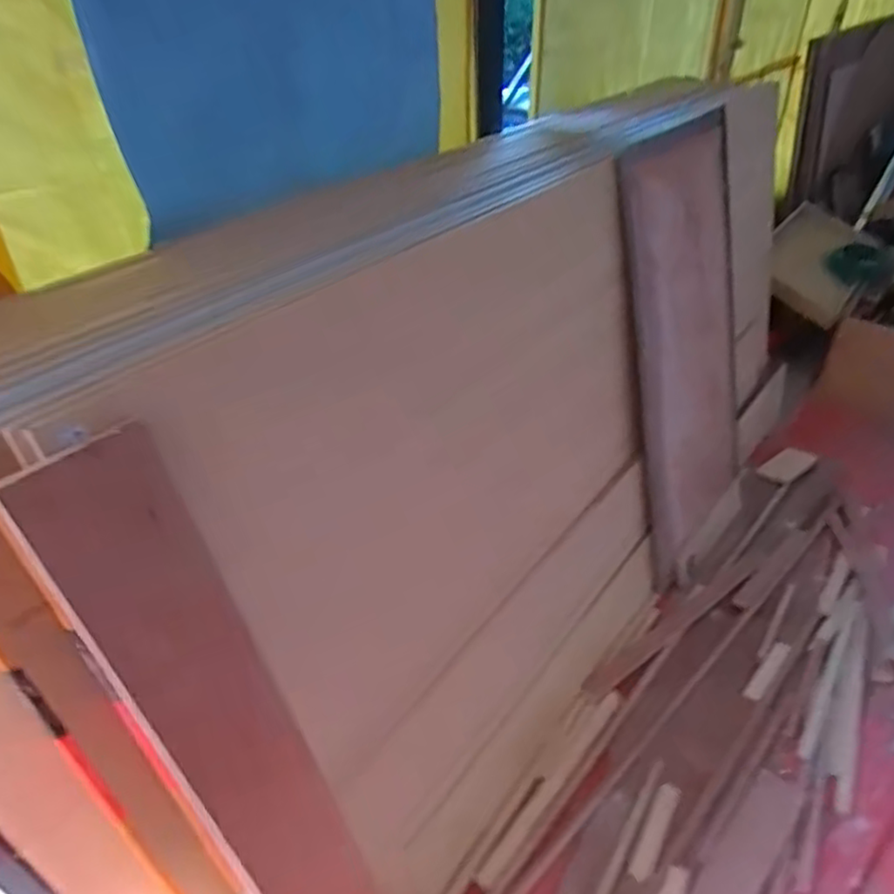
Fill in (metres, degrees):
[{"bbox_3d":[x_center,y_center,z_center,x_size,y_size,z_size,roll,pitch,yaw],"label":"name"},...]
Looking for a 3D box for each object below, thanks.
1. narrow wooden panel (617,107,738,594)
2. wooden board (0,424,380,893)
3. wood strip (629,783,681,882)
[{"bbox_3d":[0.692,-0.211,1.818,0.053,1.250,0.546,16,43,44],"label":"narrow wooden panel"},{"bbox_3d":[-0.229,0.519,0.891,0.158,1.169,0.033,-22,25,-12],"label":"wooden board"},{"bbox_3d":[0.458,0.843,1.437,0.041,0.014,0.230,21,44,27],"label":"wood strip"}]

